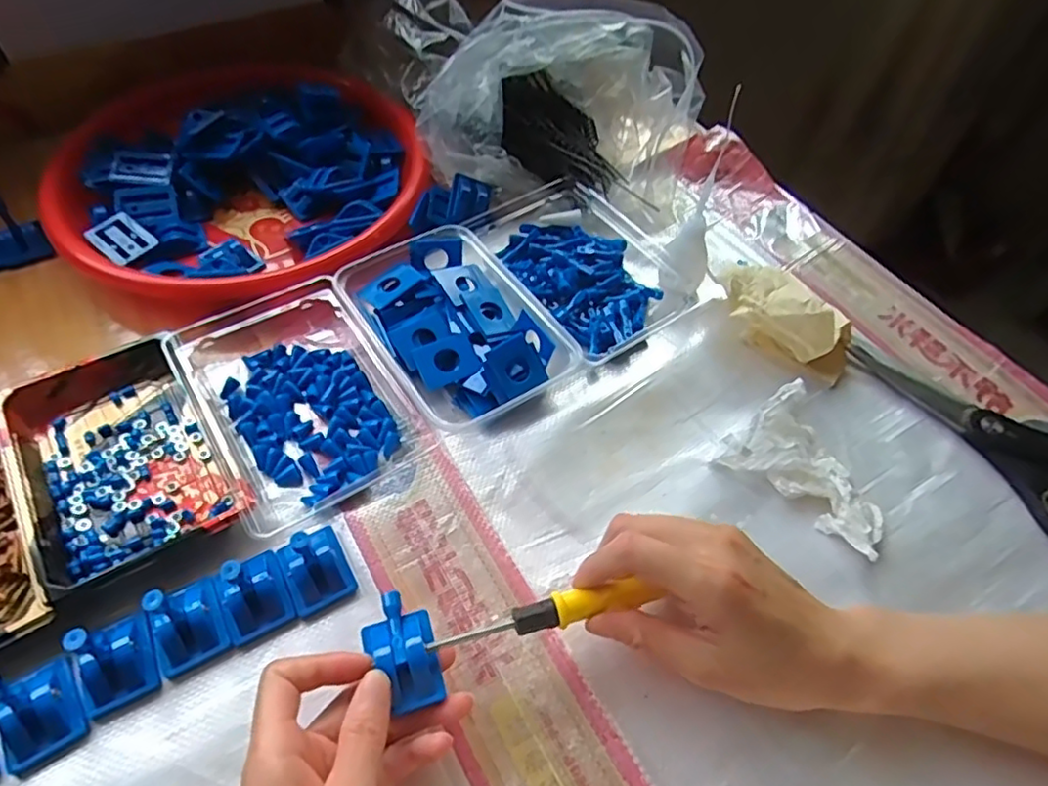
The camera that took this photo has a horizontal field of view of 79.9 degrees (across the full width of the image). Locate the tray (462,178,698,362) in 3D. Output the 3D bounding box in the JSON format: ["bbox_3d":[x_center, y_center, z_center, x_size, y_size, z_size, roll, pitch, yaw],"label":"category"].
[{"bbox_3d":[0.039,-0.111,0.496,0.105,0.035,0.182,-29,60,-21],"label":"tray"}]

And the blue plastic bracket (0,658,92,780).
[{"bbox_3d":[-0.233,0.148,0.290,0.036,0.042,0.037,-30,60,-22],"label":"blue plastic bracket"}]

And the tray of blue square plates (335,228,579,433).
[{"bbox_3d":[-0.051,-0.048,0.444,0.109,0.036,0.153,-28,60,-21],"label":"tray of blue square plates"}]

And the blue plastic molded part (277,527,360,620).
[{"bbox_3d":[-0.117,0.090,0.342,0.033,0.041,0.042,-24,59,-19],"label":"blue plastic molded part"}]

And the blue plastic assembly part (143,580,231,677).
[{"bbox_3d":[-0.177,0.115,0.321,0.034,0.045,0.041,-19,57,-16],"label":"blue plastic assembly part"}]

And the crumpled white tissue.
[{"bbox_3d":[0.177,0.044,0.381,0.102,0.046,0.052,35,60,21],"label":"crumpled white tissue"}]

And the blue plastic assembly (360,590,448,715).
[{"bbox_3d":[-0.058,0.122,0.302,0.032,0.014,0.053,-21,57,-17],"label":"blue plastic assembly"}]

